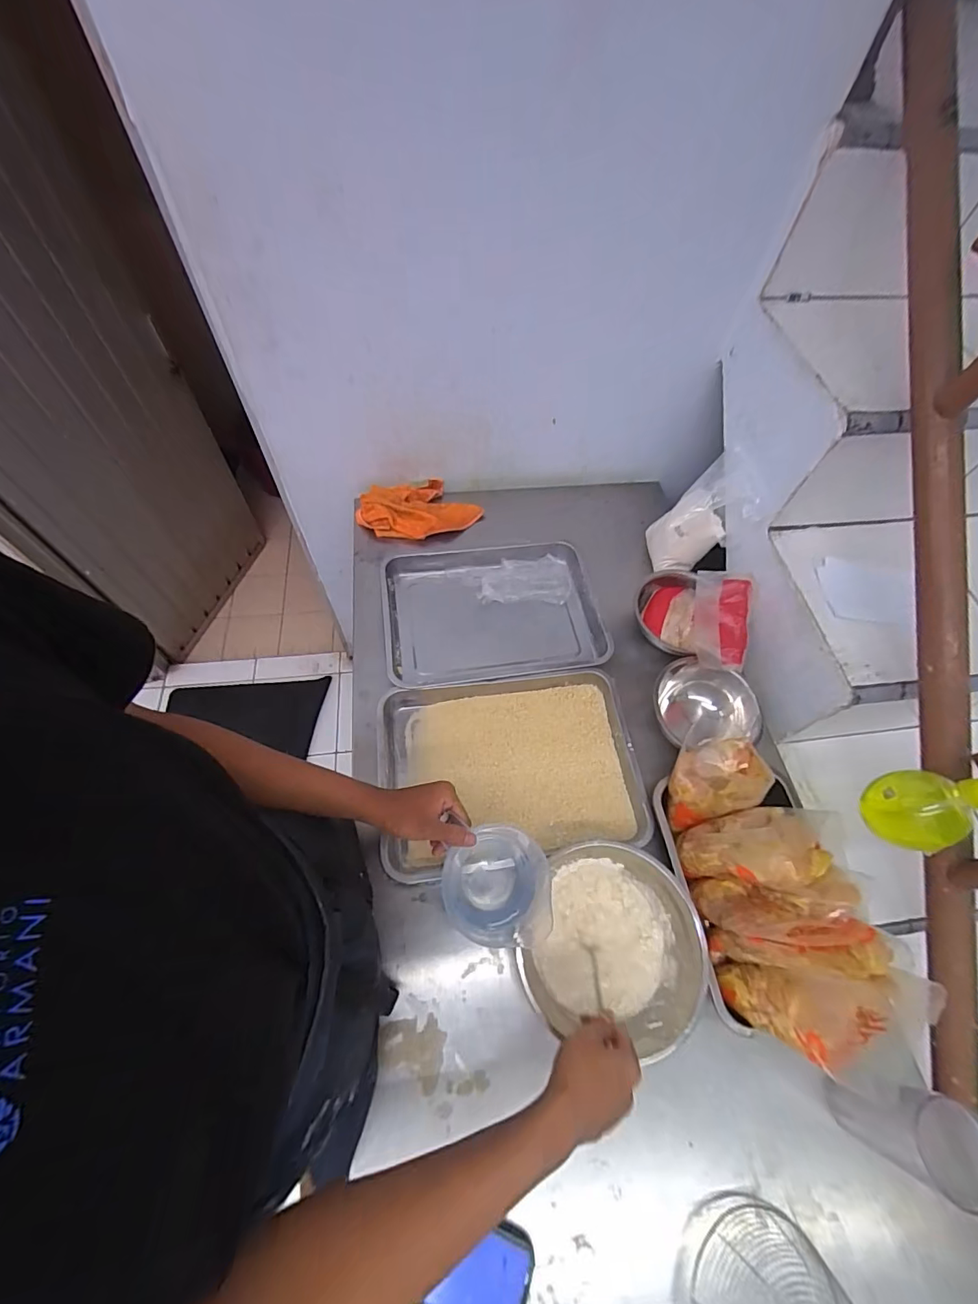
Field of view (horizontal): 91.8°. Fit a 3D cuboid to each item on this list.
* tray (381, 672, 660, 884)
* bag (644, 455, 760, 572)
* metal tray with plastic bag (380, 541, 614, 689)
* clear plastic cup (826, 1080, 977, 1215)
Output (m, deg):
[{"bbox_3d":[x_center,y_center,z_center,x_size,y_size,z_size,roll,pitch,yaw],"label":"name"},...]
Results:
[{"bbox_3d":[0.030,0.175,0.739,0.391,0.045,0.276,-7,61,-5],"label":"tray"},{"bbox_3d":[0.387,-0.251,0.879,0.047,0.209,0.140,8,59,-35],"label":"bag"},{"bbox_3d":[0.004,-0.065,0.888,0.386,0.073,0.286,-6,61,-4],"label":"metal tray with plastic bag"},{"bbox_3d":[0.446,0.510,0.512,0.068,0.163,0.076,19,62,10],"label":"clear plastic cup"}]

